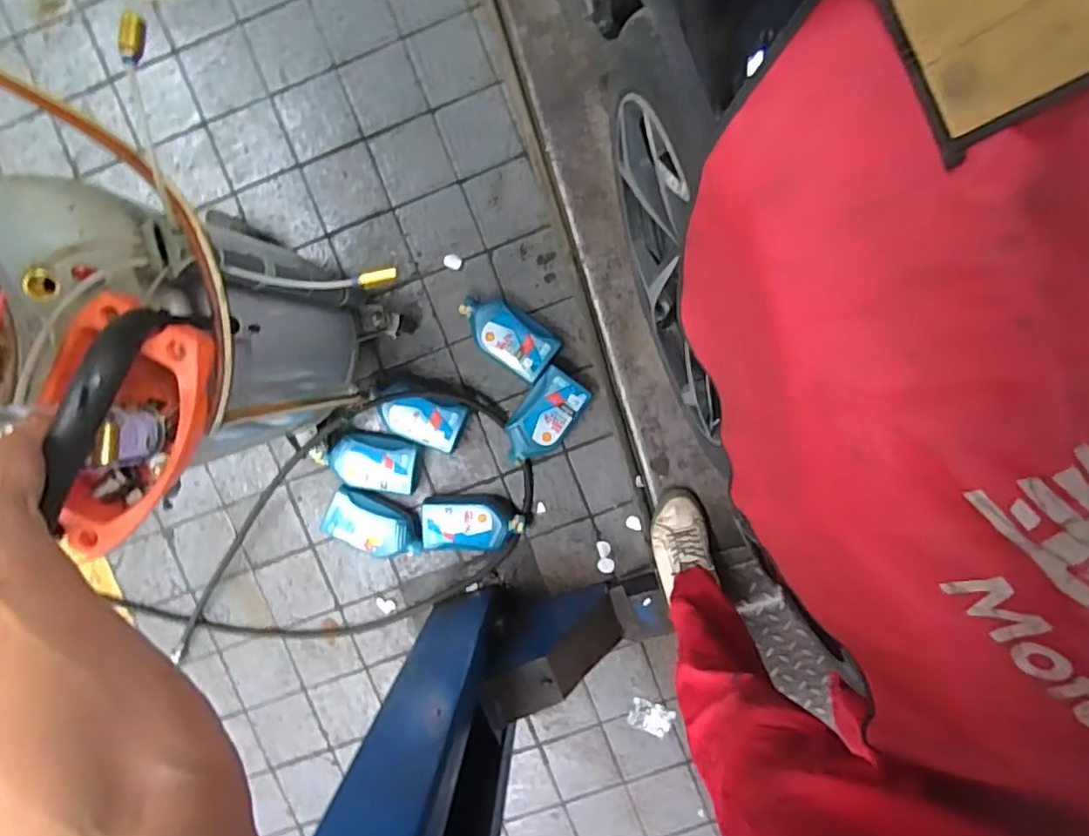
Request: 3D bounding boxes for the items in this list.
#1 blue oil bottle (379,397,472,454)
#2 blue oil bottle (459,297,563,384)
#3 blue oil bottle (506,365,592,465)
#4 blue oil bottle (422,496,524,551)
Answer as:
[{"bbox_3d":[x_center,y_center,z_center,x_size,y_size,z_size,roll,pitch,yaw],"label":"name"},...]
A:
[{"bbox_3d":[-0.262,-0.001,1.374,0.180,0.085,0.112,20,97,-1],"label":"blue oil bottle"},{"bbox_3d":[-0.080,-0.175,1.334,0.219,0.077,0.114,34,96,-2],"label":"blue oil bottle"},{"bbox_3d":[-0.003,0.006,1.354,0.117,0.059,0.221,34,96,-2],"label":"blue oil bottle"},{"bbox_3d":[-0.153,0.230,1.364,0.213,0.065,0.126,3,97,1],"label":"blue oil bottle"}]

